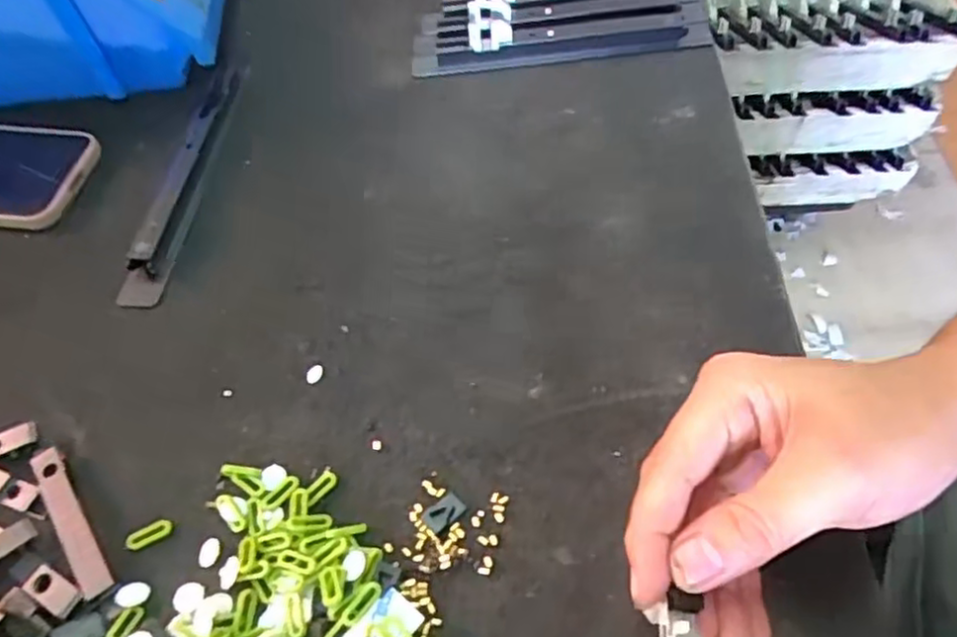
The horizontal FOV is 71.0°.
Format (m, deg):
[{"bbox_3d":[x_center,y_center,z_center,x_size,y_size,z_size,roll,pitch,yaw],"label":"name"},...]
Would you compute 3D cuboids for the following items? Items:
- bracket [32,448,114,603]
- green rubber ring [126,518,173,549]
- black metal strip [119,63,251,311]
[{"bbox_3d":[-0.188,0.093,0.308,0.014,0.007,0.081,-34,61,-17],"label":"bracket"},{"bbox_3d":[-0.151,0.099,0.307,0.020,0.004,0.008,-30,60,-15],"label":"green rubber ring"},{"bbox_3d":[-0.185,-0.093,0.426,0.022,0.017,0.193,3,57,6],"label":"black metal strip"}]

